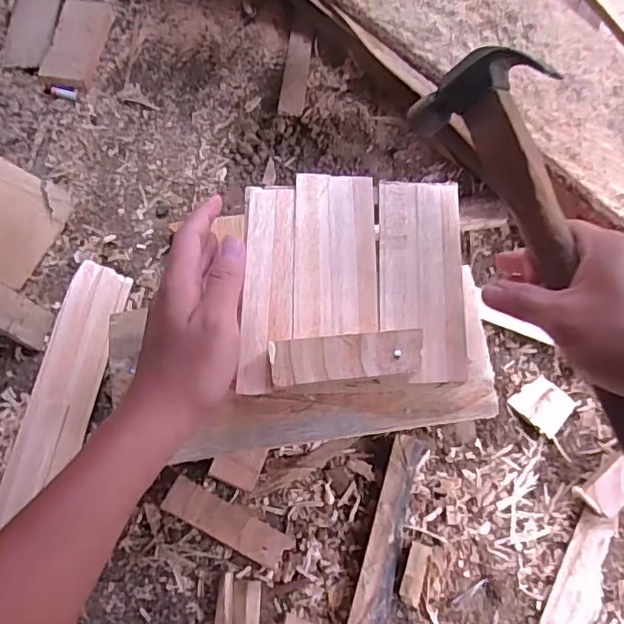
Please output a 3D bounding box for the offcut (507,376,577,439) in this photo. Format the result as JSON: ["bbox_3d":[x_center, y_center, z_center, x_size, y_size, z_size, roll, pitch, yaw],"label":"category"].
[{"bbox_3d":[0.212,0.086,0.519,0.049,0.012,0.042,39,77,10],"label":"offcut"}]

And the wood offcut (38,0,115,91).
[{"bbox_3d":[-0.263,-0.304,0.631,0.054,0.015,0.117,10,73,2],"label":"wood offcut"}]

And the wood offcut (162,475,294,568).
[{"bbox_3d":[-0.072,0.179,0.482,0.111,0.017,0.028,27,75,7],"label":"wood offcut"}]

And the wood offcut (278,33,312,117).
[{"bbox_3d":[-0.017,-0.258,0.615,0.026,0.010,0.101,7,73,2],"label":"wood offcut"}]

